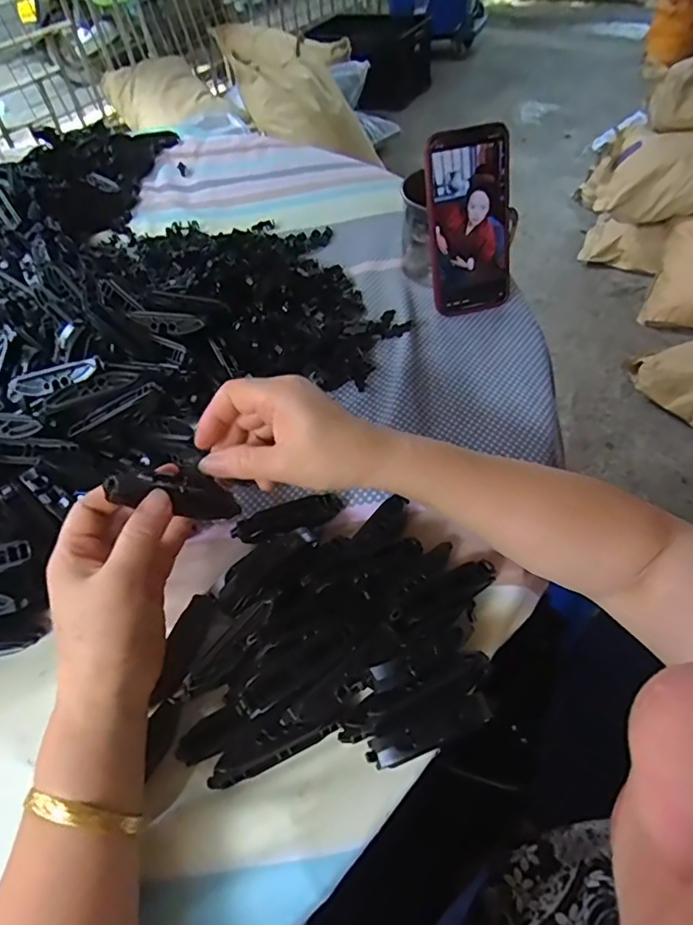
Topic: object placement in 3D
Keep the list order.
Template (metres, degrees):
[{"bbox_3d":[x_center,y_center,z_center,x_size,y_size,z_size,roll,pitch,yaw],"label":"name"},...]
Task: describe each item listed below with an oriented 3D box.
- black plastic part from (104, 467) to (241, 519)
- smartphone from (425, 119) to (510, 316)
[{"bbox_3d":[-0.099,0.016,0.324,0.077,0.016,0.022,14,41,-35],"label":"black plastic part"},{"bbox_3d":[0.114,-0.220,0.510,0.071,0.157,0.018,-13,30,-6],"label":"smartphone"}]

